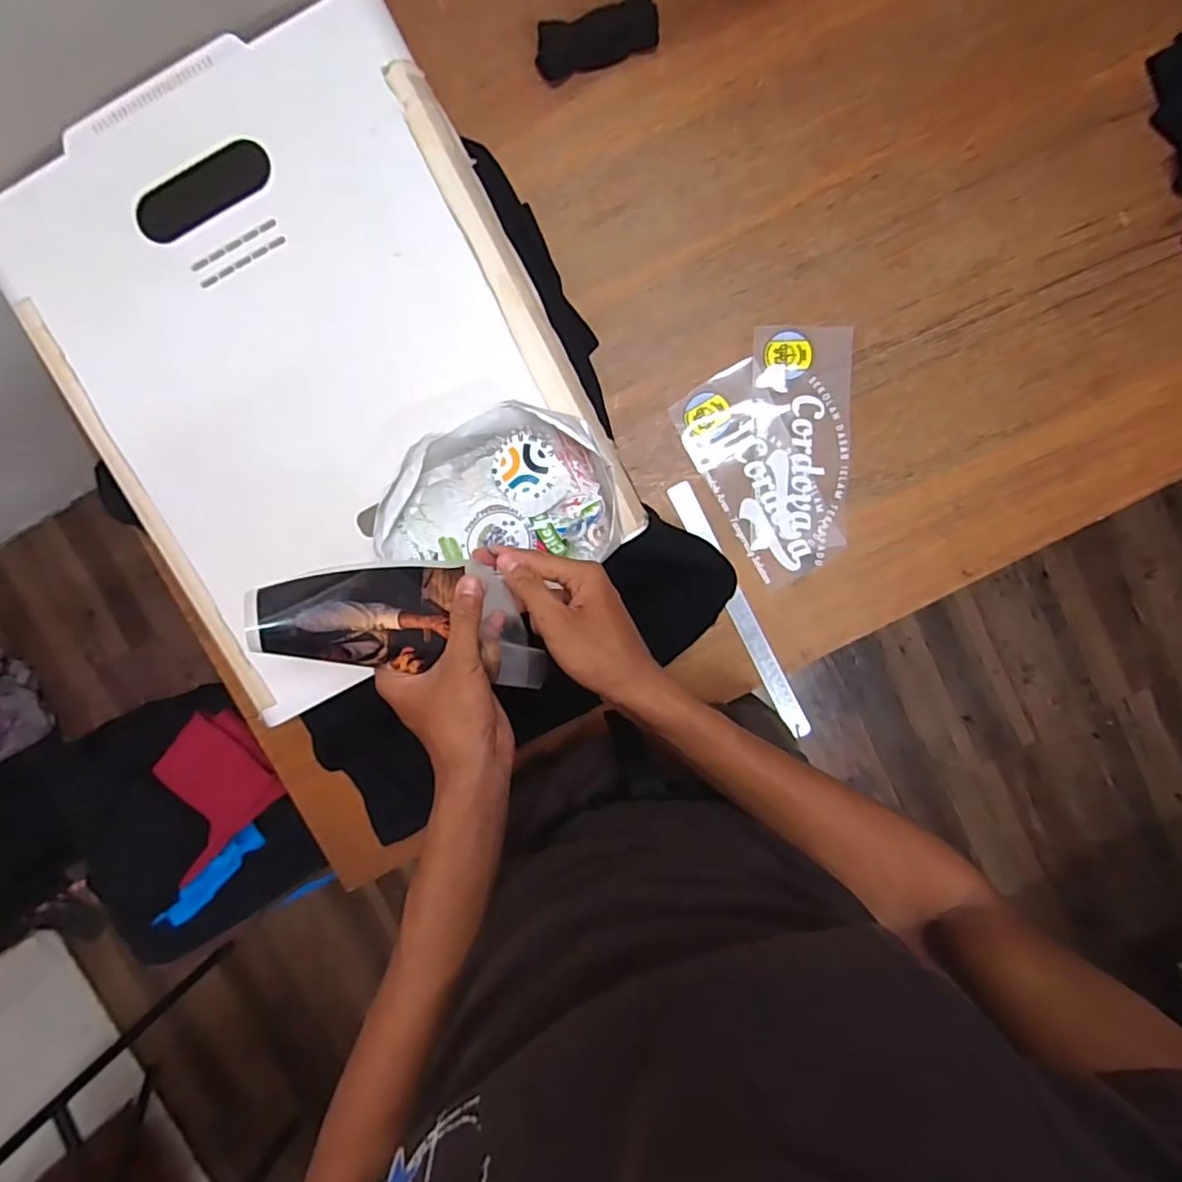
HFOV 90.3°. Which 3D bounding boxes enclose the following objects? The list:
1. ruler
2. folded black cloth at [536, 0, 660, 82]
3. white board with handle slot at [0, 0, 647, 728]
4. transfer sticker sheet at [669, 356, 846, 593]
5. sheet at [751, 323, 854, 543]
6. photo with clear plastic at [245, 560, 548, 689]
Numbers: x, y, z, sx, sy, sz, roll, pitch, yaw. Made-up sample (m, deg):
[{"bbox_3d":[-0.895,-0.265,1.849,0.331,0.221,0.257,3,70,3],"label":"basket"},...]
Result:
[{"bbox_3d":[0.178,0.026,0.691,0.027,0.006,0.333,-28,92,2],"label":"ruler"},{"bbox_3d":[0.006,-0.585,0.621,0.127,0.025,0.041,-15,93,1],"label":"folded black cloth"},{"bbox_3d":[-0.241,-0.193,0.516,0.407,0.040,0.499,-26,94,6],"label":"white board with handle slot"},{"bbox_3d":[0.195,-0.131,0.676,0.108,0.006,0.242,-29,92,2],"label":"transfer sticker sheet"},{"bbox_3d":[0.240,-0.175,0.672,0.111,0.005,0.240,0,95,2],"label":"sheet"},{"bbox_3d":[-0.120,0.018,0.401,0.192,0.022,0.079,9,98,-28],"label":"photo with clear plastic"}]

